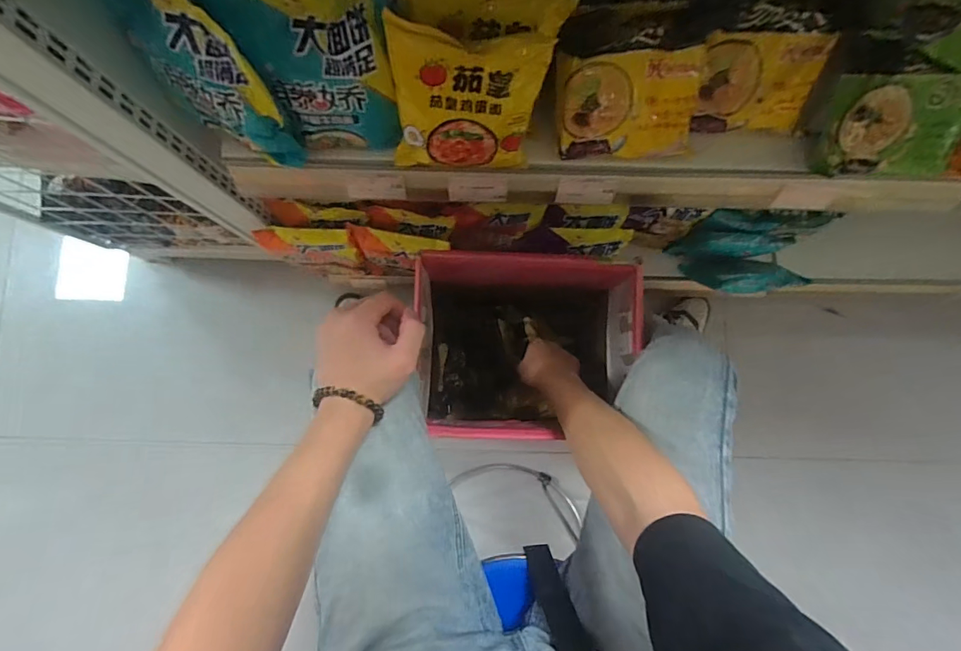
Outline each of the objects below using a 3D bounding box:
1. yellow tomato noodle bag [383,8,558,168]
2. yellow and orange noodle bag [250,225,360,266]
[{"bbox_3d":[-0.014,-0.217,0.443,0.139,0.141,0.045,3,56,-4],"label":"yellow tomato noodle bag"},{"bbox_3d":[-0.282,-0.131,0.755,0.146,0.101,0.036,6,83,0],"label":"yellow and orange noodle bag"}]

